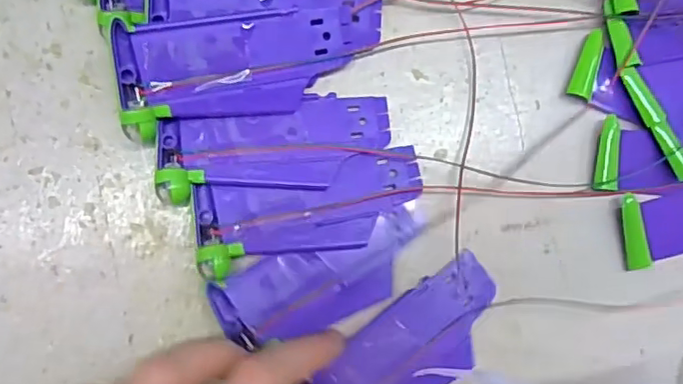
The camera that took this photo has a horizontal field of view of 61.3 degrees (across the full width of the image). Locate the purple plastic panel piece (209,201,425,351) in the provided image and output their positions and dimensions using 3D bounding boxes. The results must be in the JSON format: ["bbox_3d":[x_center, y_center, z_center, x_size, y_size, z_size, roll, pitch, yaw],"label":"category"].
[{"bbox_3d":[-0.005,0.035,0.227,0.086,0.004,0.033,-20,89,-9],"label":"purple plastic panel piece"}]

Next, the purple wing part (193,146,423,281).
[{"bbox_3d":[-0.011,0.007,0.224,0.089,0.010,0.035,-11,87,-9],"label":"purple wing part"}]

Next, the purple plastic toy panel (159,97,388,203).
[{"bbox_3d":[-0.024,-0.018,0.225,0.089,0.010,0.035,-7,87,-9],"label":"purple plastic toy panel"}]

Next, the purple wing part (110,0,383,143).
[{"bbox_3d":[-0.032,-0.050,0.220,0.102,0.013,0.039,-11,87,-9],"label":"purple wing part"}]

